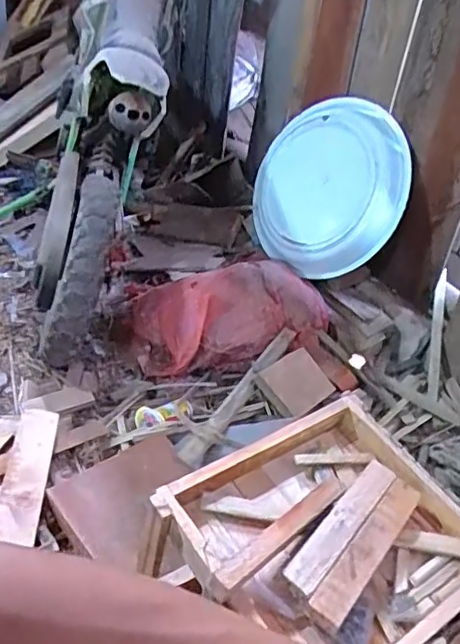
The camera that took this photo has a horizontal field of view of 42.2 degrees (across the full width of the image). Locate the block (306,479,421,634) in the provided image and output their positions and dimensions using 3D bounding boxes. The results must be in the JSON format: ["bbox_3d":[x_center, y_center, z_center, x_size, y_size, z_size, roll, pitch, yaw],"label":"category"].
[{"bbox_3d":[0.127,0.206,0.544,0.031,0.014,0.177,30,42,26],"label":"block"}]

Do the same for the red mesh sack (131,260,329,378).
[{"bbox_3d":[0.013,-0.018,1.198,0.404,0.133,0.198,-4,39,-15],"label":"red mesh sack"}]

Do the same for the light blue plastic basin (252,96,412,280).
[{"bbox_3d":[0.203,-0.289,1.282,0.079,0.375,0.361,7,19,-44],"label":"light blue plastic basin"}]

